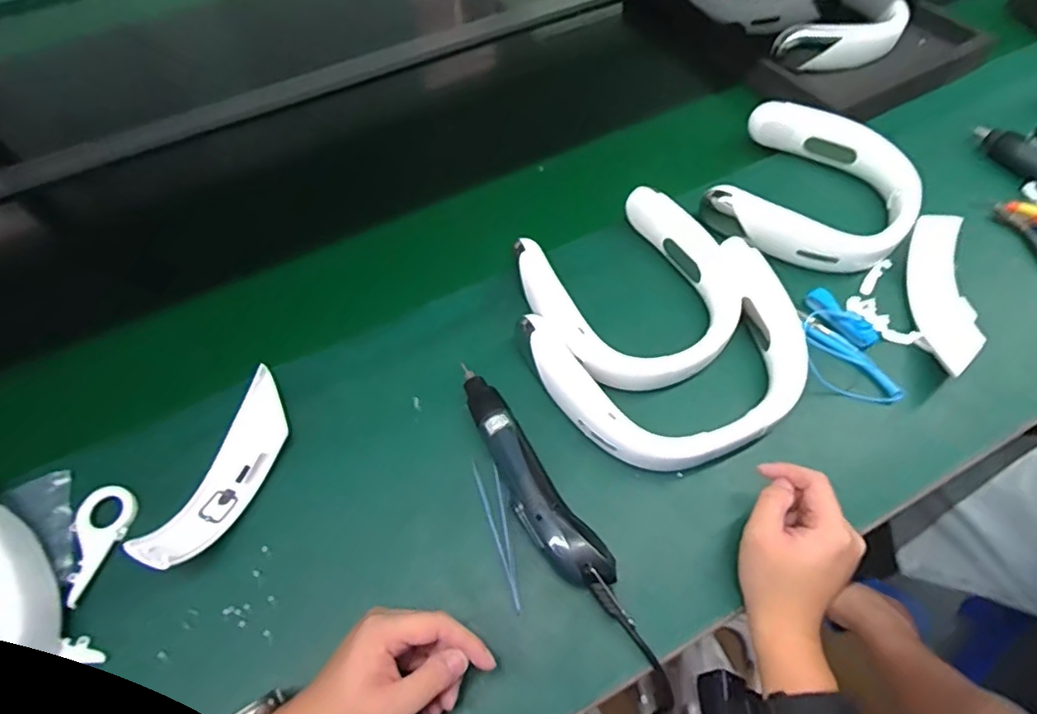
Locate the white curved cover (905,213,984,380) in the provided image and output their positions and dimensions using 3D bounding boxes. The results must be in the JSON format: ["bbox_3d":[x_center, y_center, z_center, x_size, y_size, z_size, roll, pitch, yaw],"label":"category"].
[{"bbox_3d":[0.426,-0.063,0.587,0.049,0.047,0.168,5,60,4],"label":"white curved cover"}]

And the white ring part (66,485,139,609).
[{"bbox_3d":[-0.352,0.153,0.484,0.047,0.006,0.093,9,60,6],"label":"white ring part"}]

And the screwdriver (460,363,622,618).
[{"bbox_3d":[0.008,0.107,0.497,0.049,0.037,0.239,-31,64,-16],"label":"screwdriver"}]

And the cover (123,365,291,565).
[{"bbox_3d":[-0.245,0.091,0.497,0.053,0.047,0.180,16,61,10],"label":"cover"}]

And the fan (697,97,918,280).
[{"bbox_3d":[0.326,-0.180,0.651,0.201,0.049,0.205,27,64,16],"label":"fan"}]

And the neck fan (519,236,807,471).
[{"bbox_3d":[0.147,0.010,0.545,0.246,0.056,0.180,-20,62,-11],"label":"neck fan"}]

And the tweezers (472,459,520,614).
[{"bbox_3d":[-0.014,0.143,0.484,0.021,0.007,0.124,-14,60,-7],"label":"tweezers"}]

